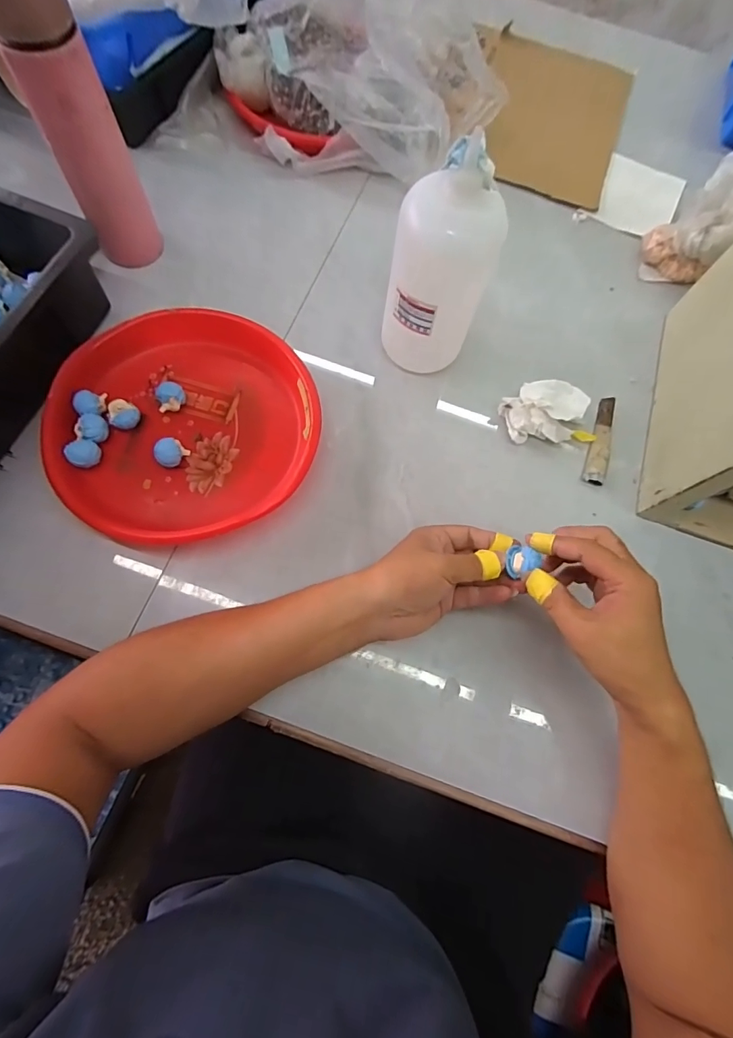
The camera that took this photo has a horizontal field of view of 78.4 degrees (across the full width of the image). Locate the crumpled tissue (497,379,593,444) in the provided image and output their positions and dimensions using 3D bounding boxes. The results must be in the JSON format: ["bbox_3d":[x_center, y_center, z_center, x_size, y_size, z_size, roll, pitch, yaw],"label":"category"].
[{"bbox_3d":[0.194,-0.120,0.489,0.088,0.029,0.065,0,72,-5],"label":"crumpled tissue"}]

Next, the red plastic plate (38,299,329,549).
[{"bbox_3d":[-0.178,-0.099,0.450,0.254,0.042,0.245,-14,73,-9],"label":"red plastic plate"}]

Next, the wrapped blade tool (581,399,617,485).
[{"bbox_3d":[0.263,-0.088,0.502,0.023,0.006,0.114,22,71,3],"label":"wrapped blade tool"}]

